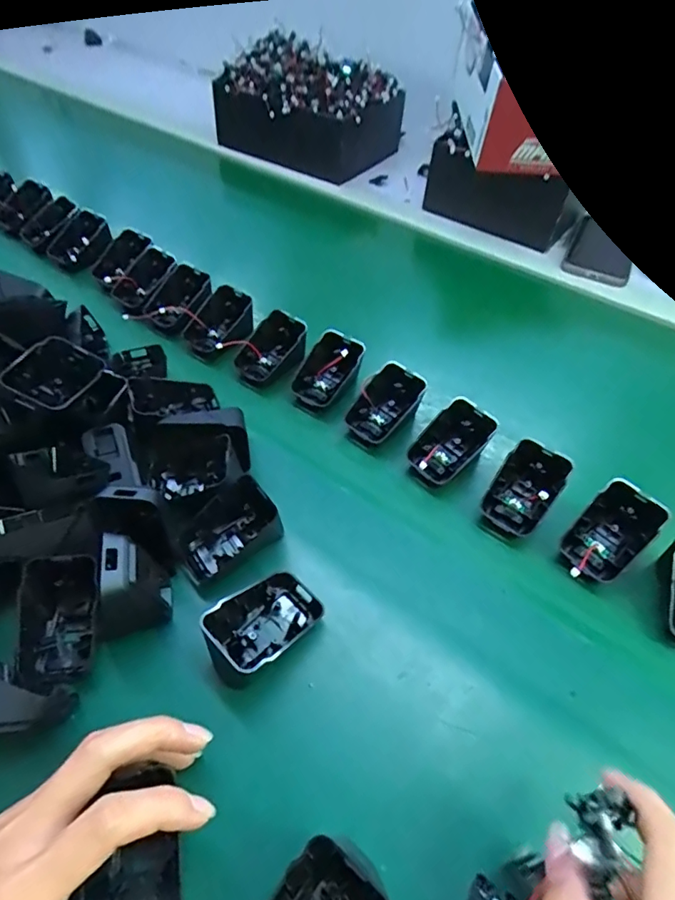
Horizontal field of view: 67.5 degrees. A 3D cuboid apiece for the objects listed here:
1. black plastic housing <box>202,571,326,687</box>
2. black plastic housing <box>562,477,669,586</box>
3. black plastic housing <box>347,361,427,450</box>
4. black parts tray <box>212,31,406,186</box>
[{"bbox_3d":[-0.045,0.101,0.301,0.070,0.039,0.039,-31,59,-25],"label":"black plastic housing"},{"bbox_3d":[0.190,0.060,0.356,0.062,0.047,0.049,-32,60,-26],"label":"black plastic housing"},{"bbox_3d":[0.040,-0.035,0.424,0.046,0.044,0.063,29,55,19],"label":"black plastic housing"},{"bbox_3d":[-0.041,-0.494,0.724,0.227,0.125,0.190,26,54,17],"label":"black parts tray"}]

